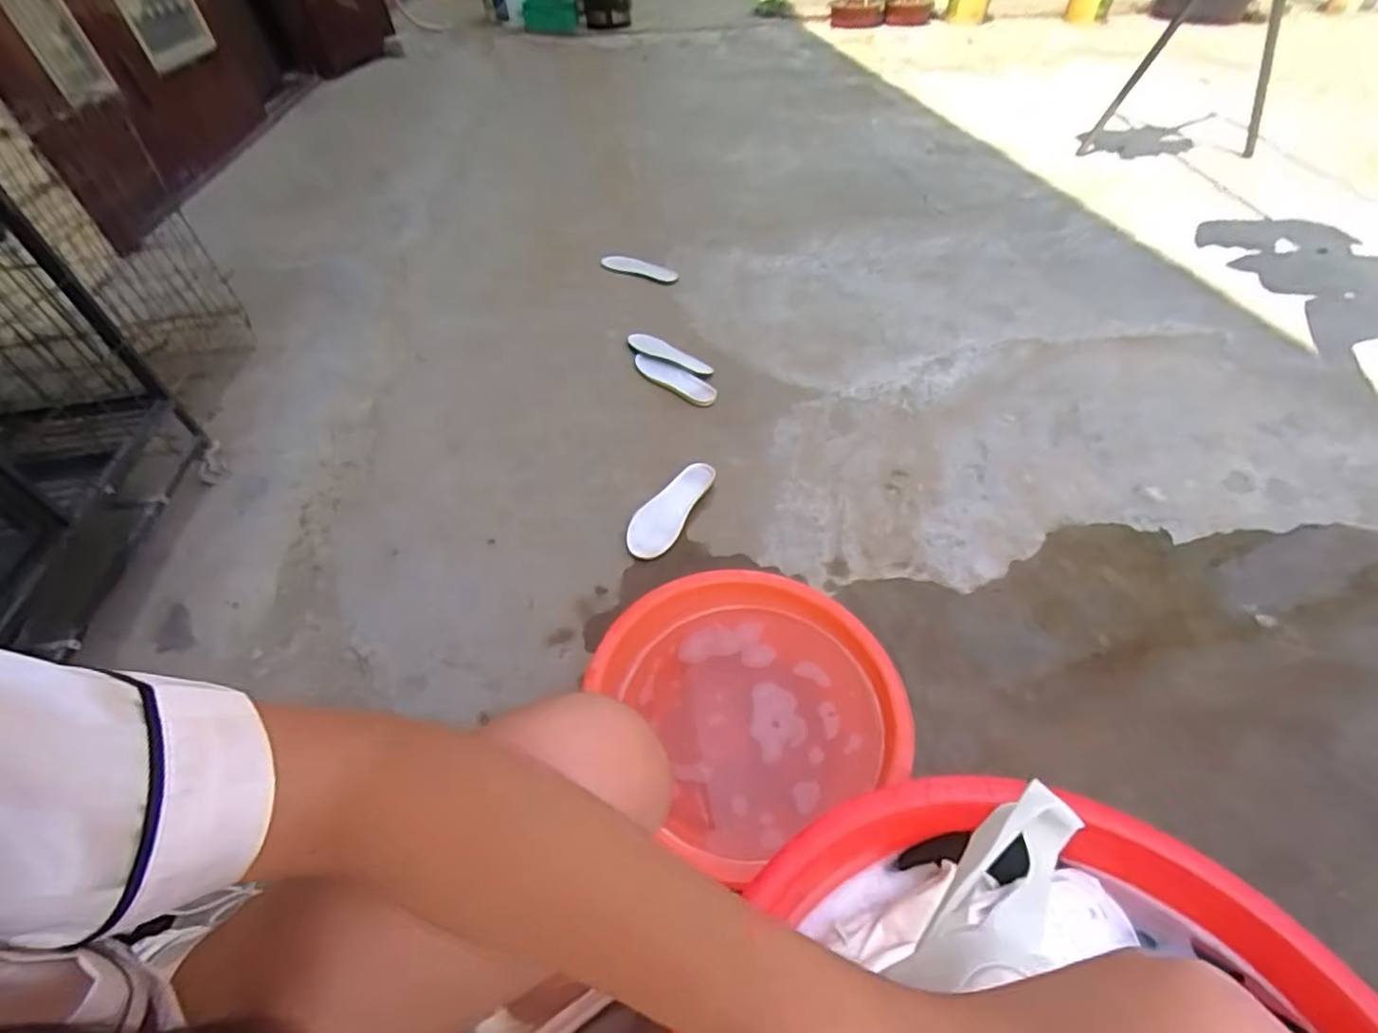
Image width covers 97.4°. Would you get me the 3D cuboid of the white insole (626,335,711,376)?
[{"bbox_3d":[-0.040,-0.362,1.347,0.231,0.024,0.053,32,55,25],"label":"white insole"}]

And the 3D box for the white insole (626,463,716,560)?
[{"bbox_3d":[-0.034,-0.017,1.019,0.080,0.013,0.225,22,54,18],"label":"white insole"}]

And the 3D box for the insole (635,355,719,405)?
[{"bbox_3d":[-0.038,-0.296,1.297,0.222,0.018,0.071,34,60,28],"label":"insole"}]

